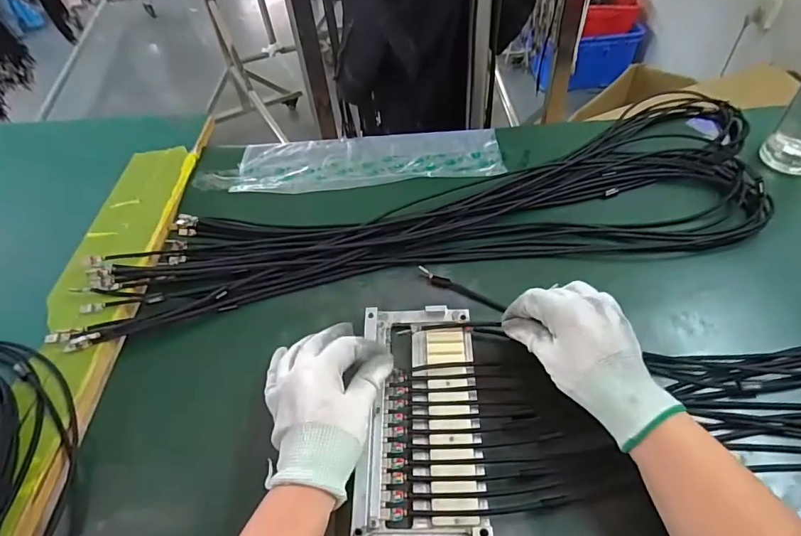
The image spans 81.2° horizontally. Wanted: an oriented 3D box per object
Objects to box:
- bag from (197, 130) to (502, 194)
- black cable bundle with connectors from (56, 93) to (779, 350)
[{"bbox_3d":[-0.064,-0.143,0.622,0.387,0.014,0.108,-6,49,0],"label":"bag"},{"bbox_3d":[0.058,-0.074,0.541,0.767,0.024,0.221,-10,49,-4],"label":"black cable bundle with connectors"}]

